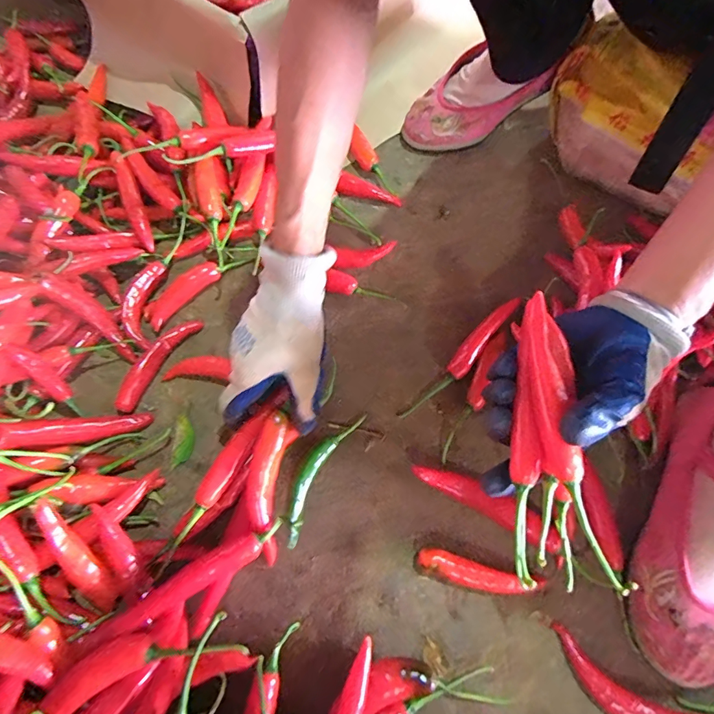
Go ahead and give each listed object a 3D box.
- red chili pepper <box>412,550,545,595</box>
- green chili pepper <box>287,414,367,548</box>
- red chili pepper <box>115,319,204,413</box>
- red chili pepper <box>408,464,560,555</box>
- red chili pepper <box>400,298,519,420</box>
[{"bbox_3d":[0.094,0.172,0.339,0.095,0.020,0.020,13,68,8],"label":"red chili pepper"},{"bbox_3d":[-0.034,0.099,0.375,0.026,0.021,0.124,24,70,12],"label":"green chili pepper"},{"bbox_3d":[-0.203,0.001,0.428,0.029,0.018,0.112,28,70,14],"label":"red chili pepper"},{"bbox_3d":[0.107,0.121,0.359,0.126,0.025,0.022,28,70,14],"label":"red chili pepper"},{"bbox_3d":[0.104,0.000,0.416,0.021,0.018,0.166,39,73,17],"label":"red chili pepper"}]

